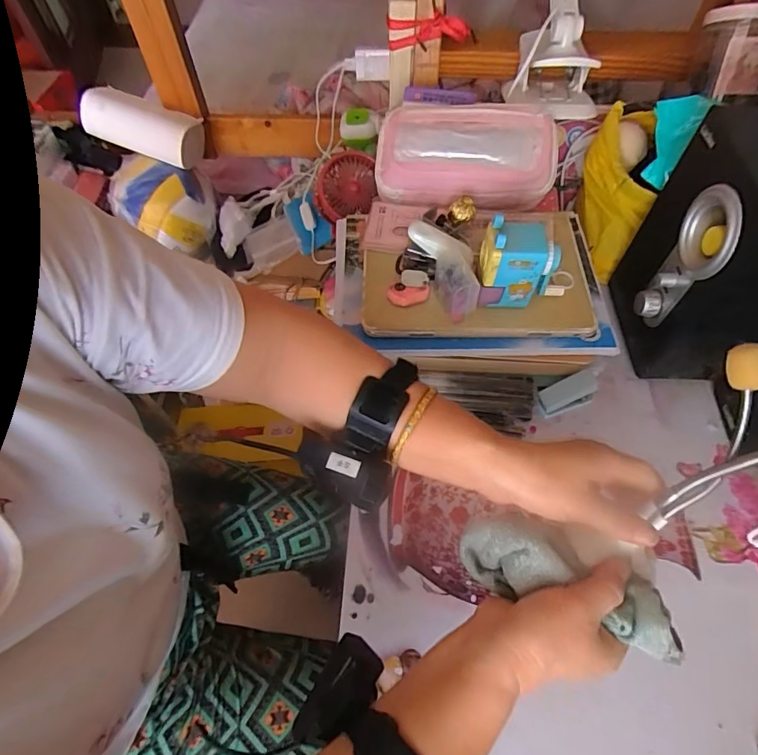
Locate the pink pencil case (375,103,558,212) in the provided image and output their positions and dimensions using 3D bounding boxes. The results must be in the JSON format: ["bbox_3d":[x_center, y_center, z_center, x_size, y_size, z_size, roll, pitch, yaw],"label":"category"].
[{"bbox_3d":[0.104,-0.269,0.547,0.212,0.055,0.126,1,84,8],"label":"pink pencil case"}]

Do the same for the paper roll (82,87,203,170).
[{"bbox_3d":[-0.439,-0.466,0.845,0.200,0.068,0.082,14,56,-15],"label":"paper roll"}]

